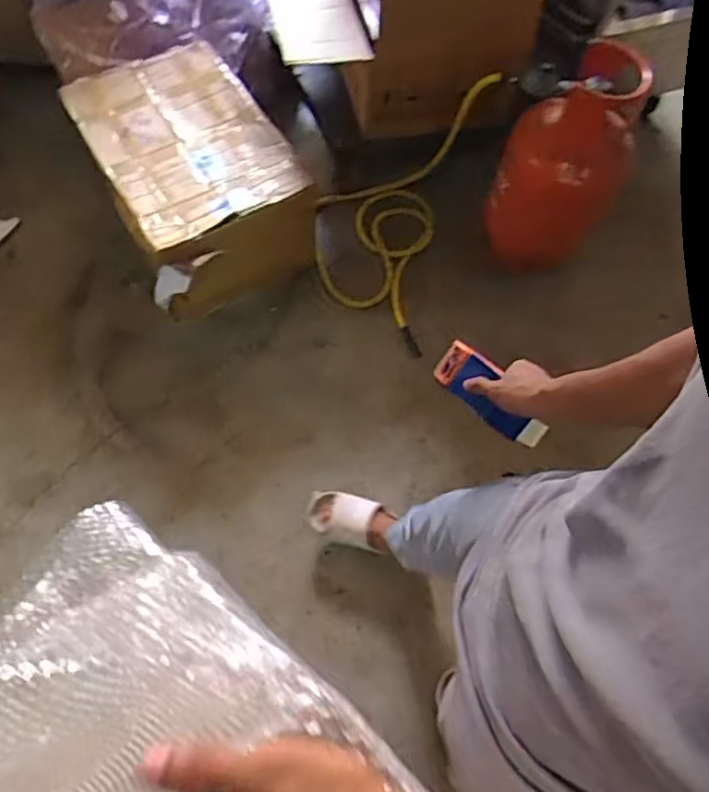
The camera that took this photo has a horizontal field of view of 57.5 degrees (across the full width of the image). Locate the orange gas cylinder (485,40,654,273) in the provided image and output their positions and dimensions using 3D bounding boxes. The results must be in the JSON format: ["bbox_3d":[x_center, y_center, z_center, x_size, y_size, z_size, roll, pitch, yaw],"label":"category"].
[{"bbox_3d":[0.507,-0.553,1.557,0.272,0.512,0.282,2,63,-3],"label":"orange gas cylinder"}]

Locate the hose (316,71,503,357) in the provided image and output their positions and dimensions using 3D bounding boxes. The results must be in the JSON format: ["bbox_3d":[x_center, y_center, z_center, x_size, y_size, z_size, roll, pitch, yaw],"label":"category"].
[{"bbox_3d":[0.070,-0.496,1.671,0.415,0.459,0.541,19,64,6],"label":"hose"}]

